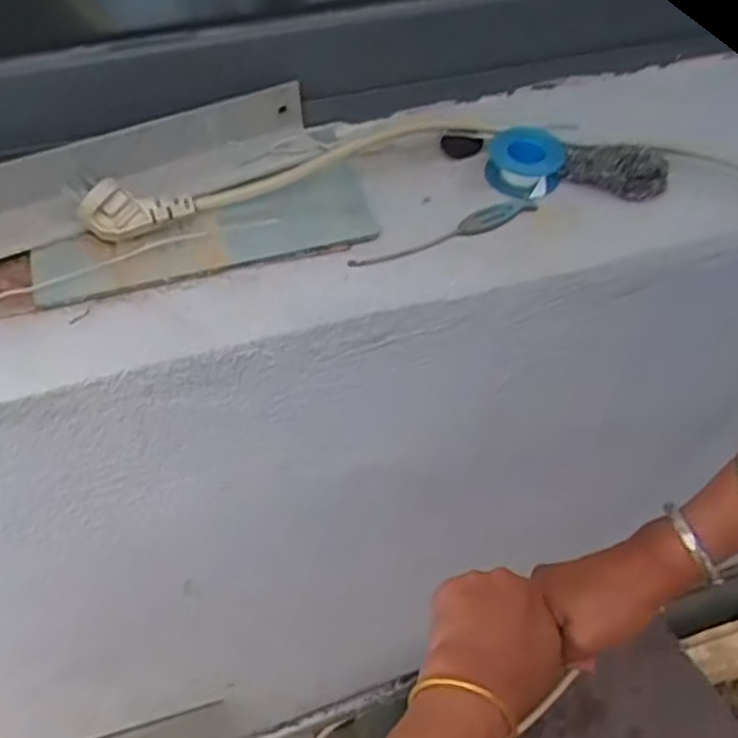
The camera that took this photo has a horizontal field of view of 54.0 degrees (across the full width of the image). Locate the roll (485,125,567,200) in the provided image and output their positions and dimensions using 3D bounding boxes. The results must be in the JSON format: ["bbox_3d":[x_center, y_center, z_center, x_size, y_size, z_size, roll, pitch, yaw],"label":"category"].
[{"bbox_3d":[0.109,-0.146,0.503,0.051,0.028,0.053,-1,47,1],"label":"roll"}]

